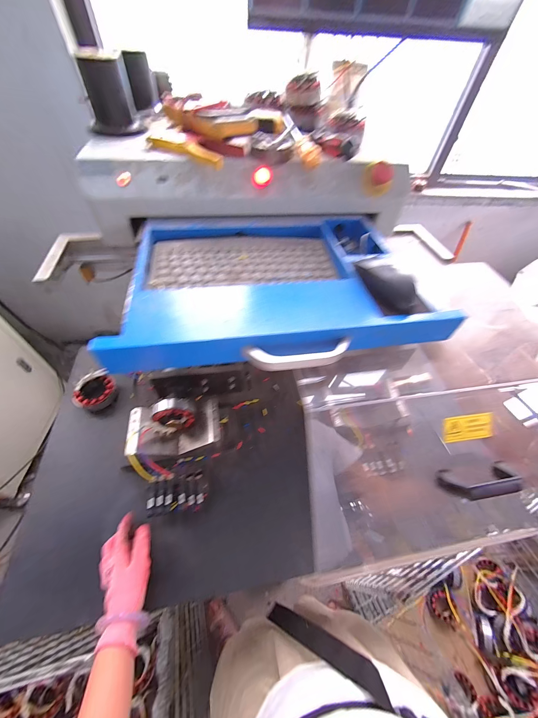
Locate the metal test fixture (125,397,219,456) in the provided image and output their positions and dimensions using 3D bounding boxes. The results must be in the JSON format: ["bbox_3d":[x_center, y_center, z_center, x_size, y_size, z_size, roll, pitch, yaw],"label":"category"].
[{"bbox_3d":[-0.198,0.148,0.566,0.183,0.086,0.109,-5,52,-8],"label":"metal test fixture"}]

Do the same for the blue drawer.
[{"bbox_3d":[-0.001,-0.135,0.406,0.431,0.062,0.323,-6,53,-9],"label":"blue drawer"}]

